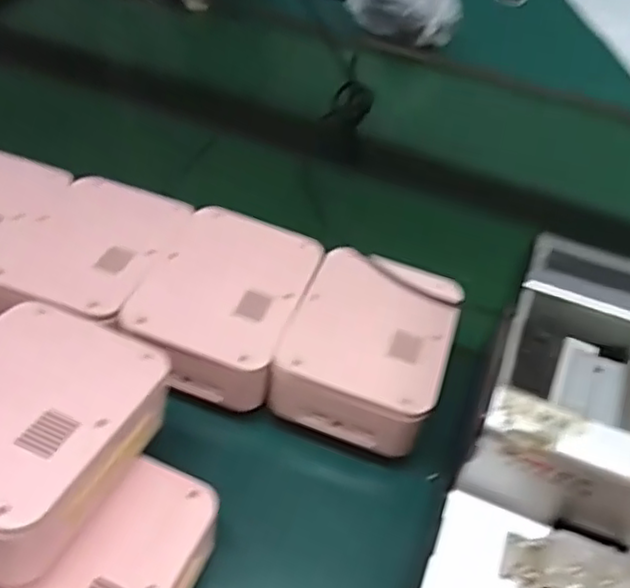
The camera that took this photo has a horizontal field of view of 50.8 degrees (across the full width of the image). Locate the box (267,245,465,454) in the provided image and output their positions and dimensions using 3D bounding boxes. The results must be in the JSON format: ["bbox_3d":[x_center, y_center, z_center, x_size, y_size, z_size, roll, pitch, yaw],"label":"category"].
[{"bbox_3d":[0.035,0.038,0.441,0.098,0.063,0.129,16,50,9],"label":"box"}]

